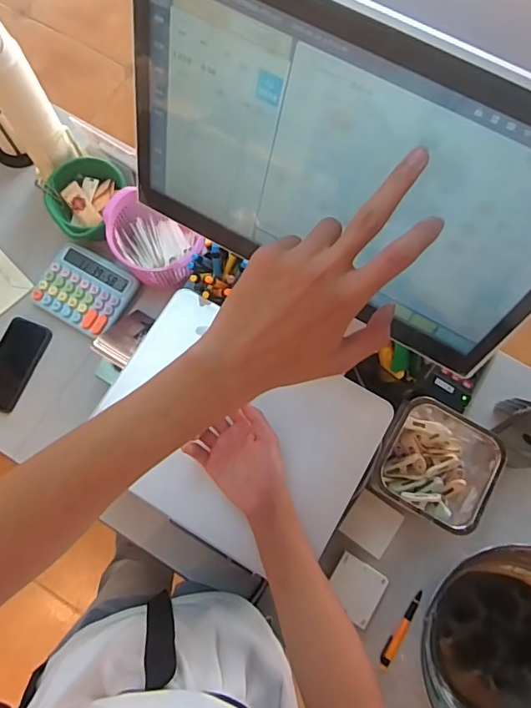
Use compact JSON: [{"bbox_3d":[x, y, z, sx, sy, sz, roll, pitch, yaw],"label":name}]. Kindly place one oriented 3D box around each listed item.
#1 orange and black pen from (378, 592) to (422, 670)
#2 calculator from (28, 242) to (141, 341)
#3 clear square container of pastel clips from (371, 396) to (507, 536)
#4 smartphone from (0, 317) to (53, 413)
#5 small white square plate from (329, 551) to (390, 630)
[{"bbox_3d":[0.207,0.423,0.744,0.017,0.008,0.125,33,77,8],"label":"orange and black pen"},{"bbox_3d":[-0.327,-0.119,0.886,0.160,0.019,0.136,30,76,7],"label":"calculator"},{"bbox_3d":[0.250,0.168,0.749,0.154,0.135,0.161,31,77,7],"label":"clear square container of pastel clips"},{"bbox_3d":[-0.449,0.018,0.861,0.084,0.010,0.161,23,76,5],"label":"smartphone"},{"bbox_3d":[0.140,0.366,0.755,0.079,0.014,0.081,31,77,7],"label":"small white square plate"}]

